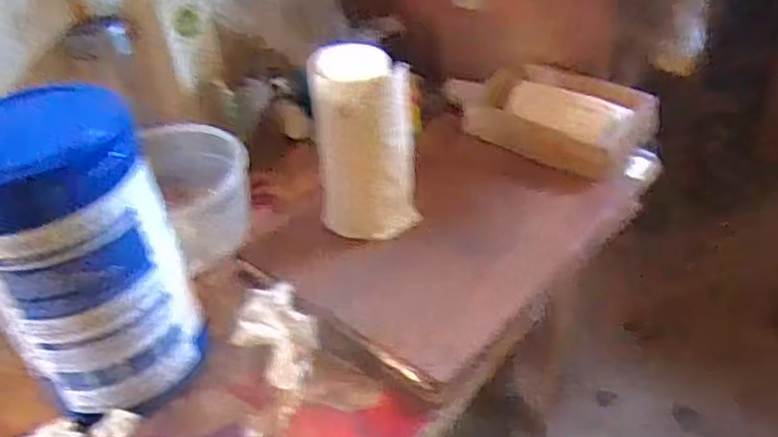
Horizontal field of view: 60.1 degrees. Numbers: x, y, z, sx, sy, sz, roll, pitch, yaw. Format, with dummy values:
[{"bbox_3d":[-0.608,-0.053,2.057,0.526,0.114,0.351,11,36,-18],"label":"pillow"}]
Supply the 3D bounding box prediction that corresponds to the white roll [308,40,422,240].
[{"bbox_3d":[-0.021,-0.059,0.571,0.072,0.161,0.060,10,40,20],"label":"white roll"}]

